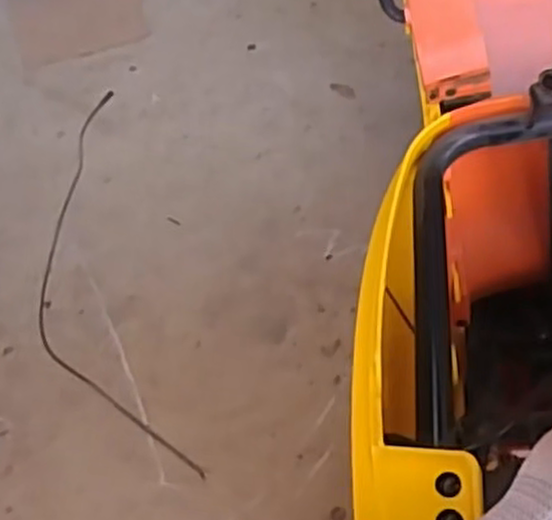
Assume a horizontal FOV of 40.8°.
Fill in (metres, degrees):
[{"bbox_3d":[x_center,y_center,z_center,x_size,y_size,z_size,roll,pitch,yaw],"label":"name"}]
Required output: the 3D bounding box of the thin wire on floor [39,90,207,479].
[{"bbox_3d":[-0.285,0.003,1.137,0.181,0.009,0.751,-16,54,-6],"label":"thin wire on floor"}]

